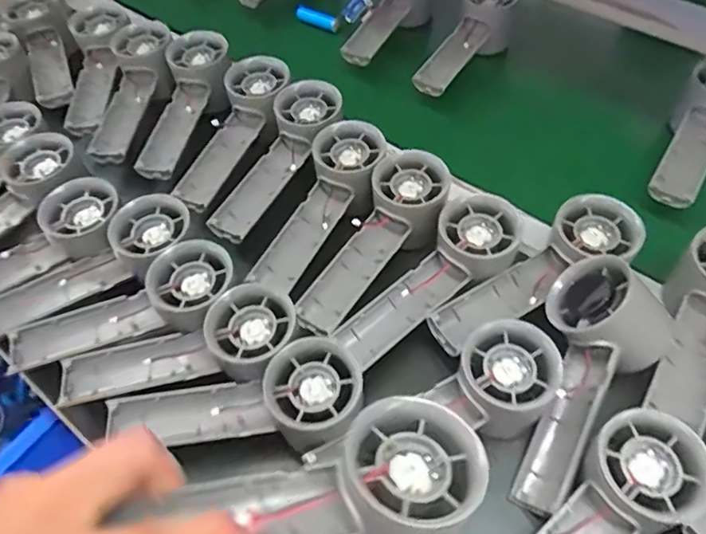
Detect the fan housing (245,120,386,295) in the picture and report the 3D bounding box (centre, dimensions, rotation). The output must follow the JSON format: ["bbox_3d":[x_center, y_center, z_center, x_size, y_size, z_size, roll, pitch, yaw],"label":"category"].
[{"bbox_3d":[-0.020,-0.050,0.428,0.059,0.031,0.149,17,58,16],"label":"fan housing"}]

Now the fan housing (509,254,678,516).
[{"bbox_3d":[0.142,0.072,0.340,0.073,0.051,0.156,23,80,19],"label":"fan housing"}]

